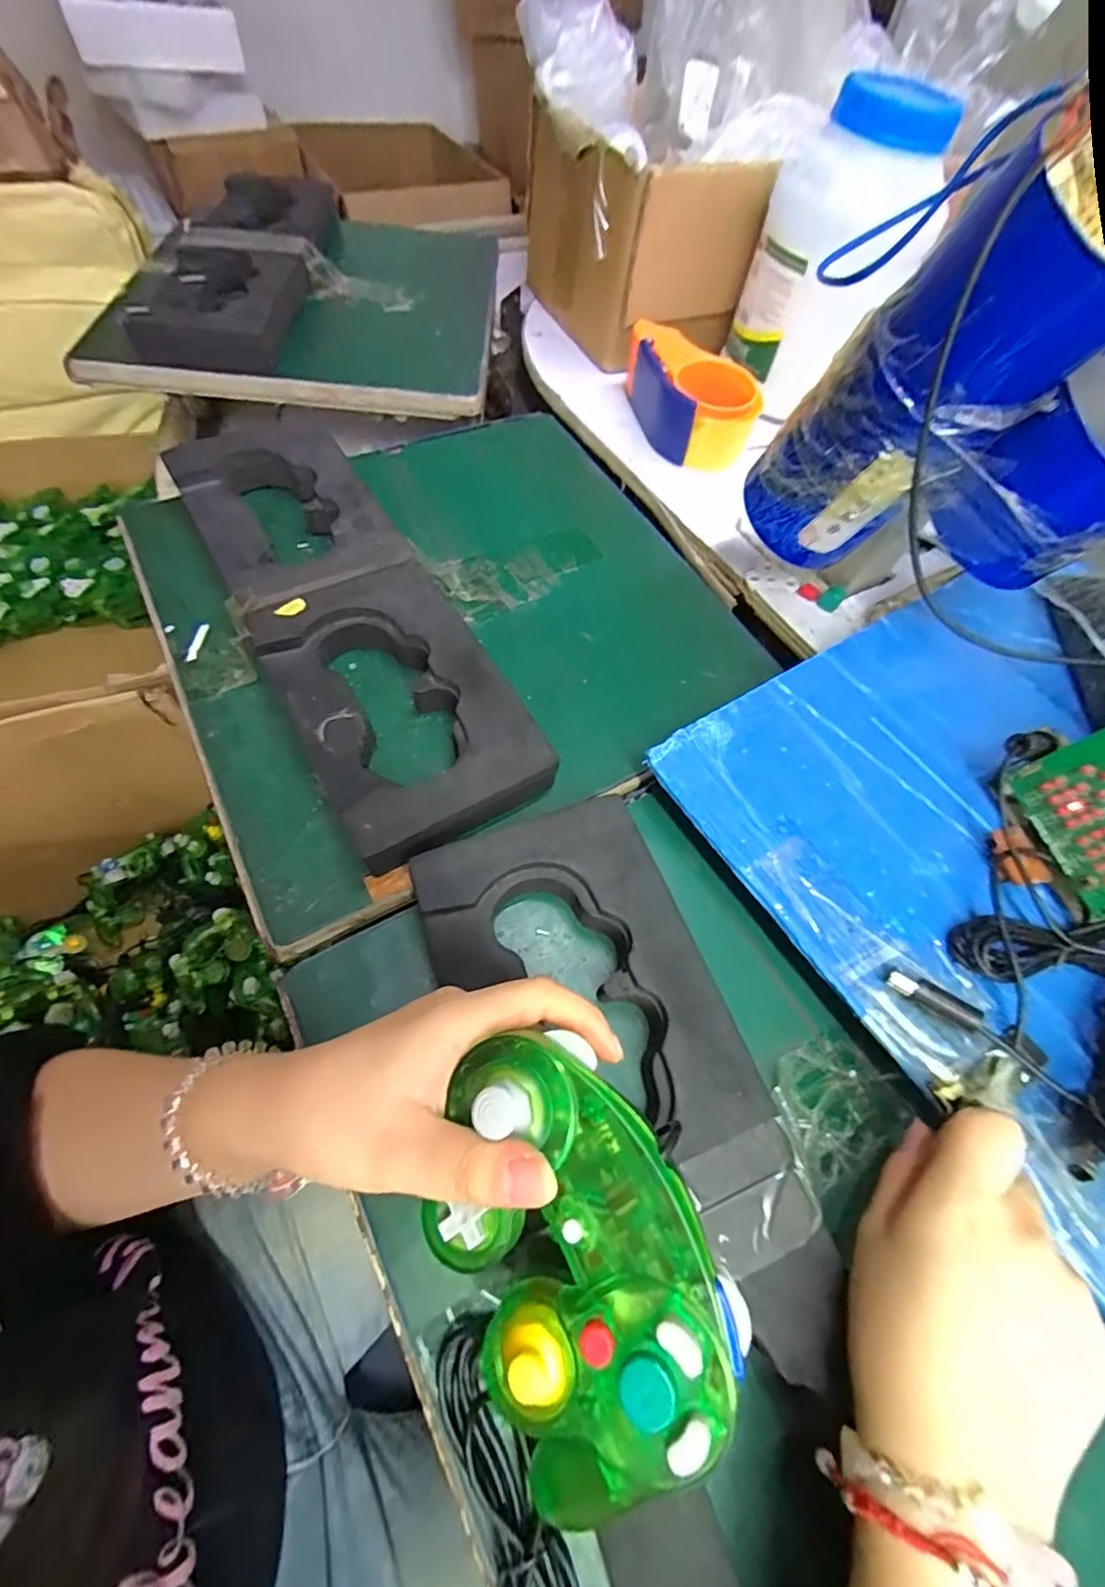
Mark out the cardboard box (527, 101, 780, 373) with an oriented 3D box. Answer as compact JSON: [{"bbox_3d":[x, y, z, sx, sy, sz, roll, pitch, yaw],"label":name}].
[{"bbox_3d":[0.084,-0.558,0.583,0.145,0.164,0.195,-25,66,-15],"label":"cardboard box"}]

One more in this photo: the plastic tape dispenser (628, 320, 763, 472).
[{"bbox_3d":[0.129,-0.379,0.534,0.088,0.060,0.146,-18,77,-10],"label":"plastic tape dispenser"}]

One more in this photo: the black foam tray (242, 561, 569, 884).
[{"bbox_3d":[-0.101,-0.057,0.365,0.124,0.040,0.203,-30,68,-17],"label":"black foam tray"}]

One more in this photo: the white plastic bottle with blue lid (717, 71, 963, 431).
[{"bbox_3d":[0.241,-0.458,0.490,0.108,0.187,0.103,-10,63,-9],"label":"white plastic bottle with blue lid"}]

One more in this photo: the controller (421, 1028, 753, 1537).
[{"bbox_3d":[0.007,0.148,0.193,0.083,0.046,0.122,-24,66,-15],"label":"controller"}]

